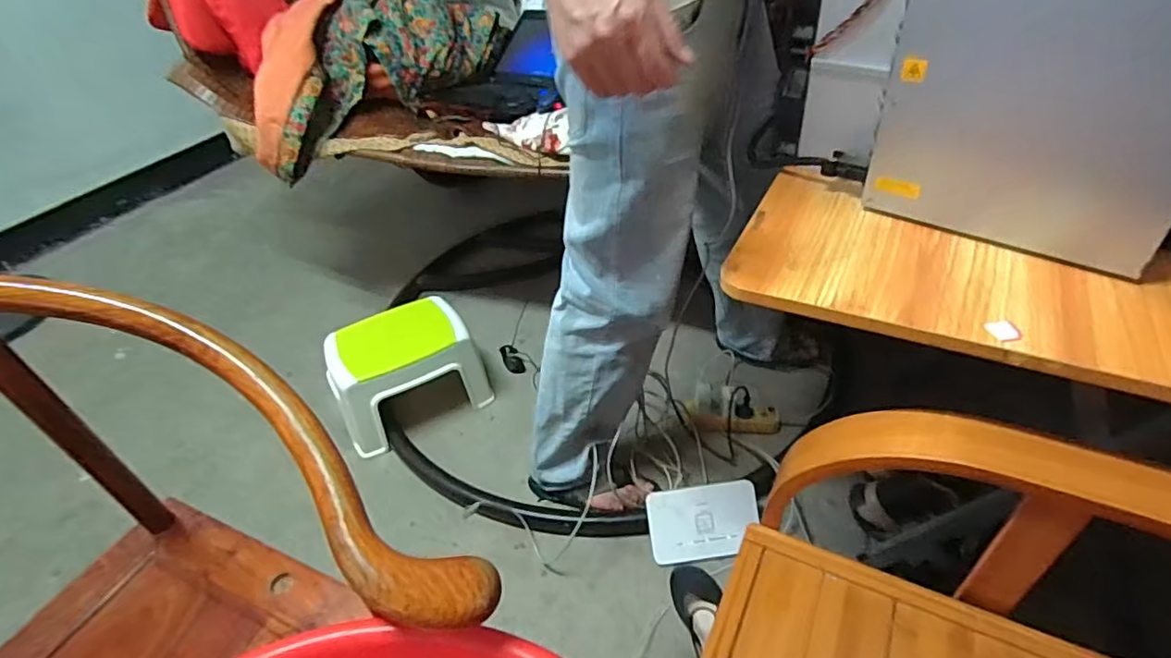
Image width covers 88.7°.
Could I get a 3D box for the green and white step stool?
[{"bbox_3d":[-0.383,0.093,1.283,0.297,0.210,0.177,-26,44,-23],"label":"green and white step stool"}]

